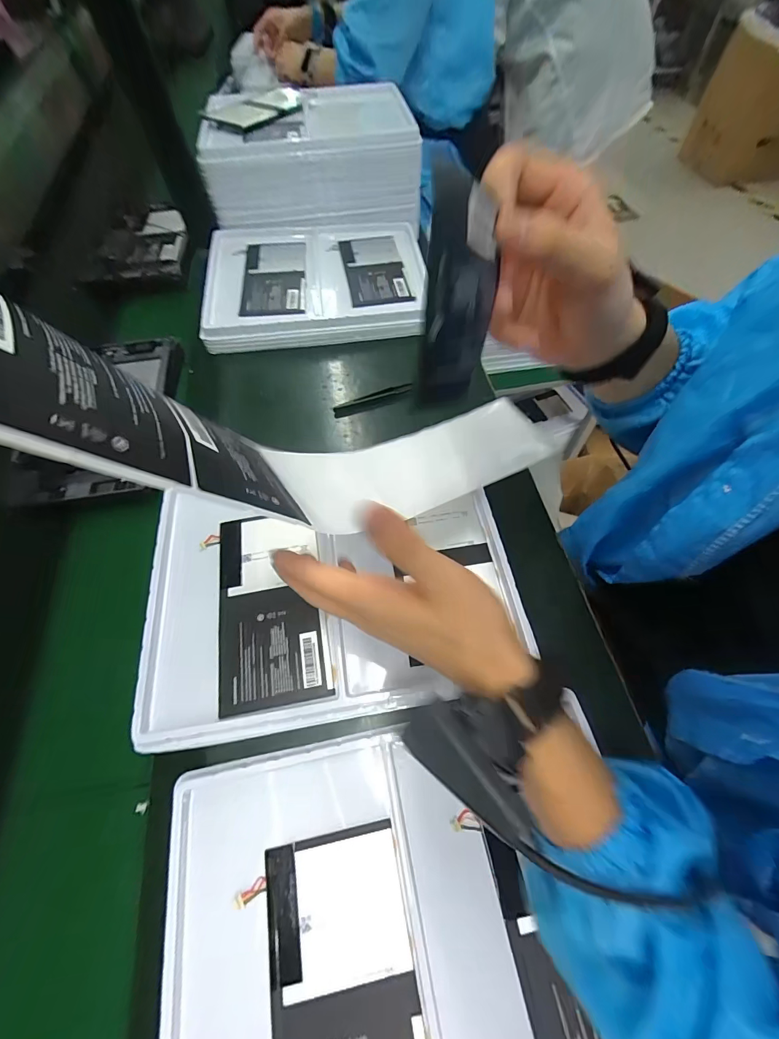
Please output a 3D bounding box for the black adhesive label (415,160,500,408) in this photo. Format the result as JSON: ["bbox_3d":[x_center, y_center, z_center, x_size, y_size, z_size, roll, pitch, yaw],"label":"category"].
[{"bbox_3d":[0.030,-0.090,0.162,0.006,0.077,0.067,19,30,30],"label":"black adhesive label"}]

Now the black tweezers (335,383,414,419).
[{"bbox_3d":[-0.022,-0.156,0.497,0.105,0.007,0.017,-22,63,-11],"label":"black tweezers"}]

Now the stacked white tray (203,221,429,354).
[{"bbox_3d":[-0.107,-0.360,0.589,0.324,0.047,0.266,-3,61,-1],"label":"stacked white tray"}]

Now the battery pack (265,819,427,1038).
[{"bbox_3d":[-0.026,0.303,0.239,0.089,0.006,0.171,-11,61,-5],"label":"battery pack"}]

